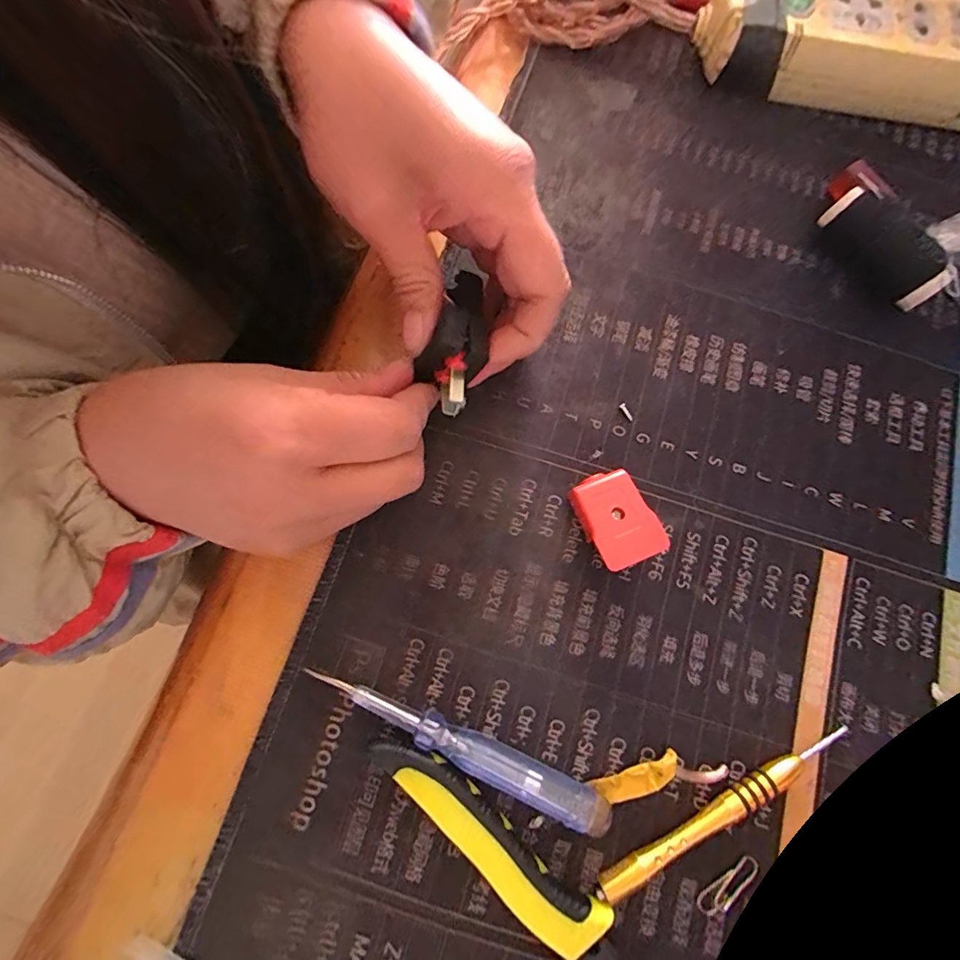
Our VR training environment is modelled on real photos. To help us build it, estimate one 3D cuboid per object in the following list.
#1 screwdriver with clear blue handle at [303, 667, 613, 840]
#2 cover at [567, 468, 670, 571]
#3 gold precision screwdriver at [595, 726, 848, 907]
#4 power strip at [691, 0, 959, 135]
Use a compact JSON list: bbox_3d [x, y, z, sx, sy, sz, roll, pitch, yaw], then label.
[{"bbox_3d":[-0.009,0.101,0.186,0.119,0.013,0.015,24,77,4],"label":"screwdriver with clear blue handle"},{"bbox_3d":[0.057,0.016,0.208,0.028,0.015,0.039,-24,78,-8],"label":"cover"},{"bbox_3d":[0.095,0.126,0.186,0.113,0.012,0.012,-22,78,-7],"label":"gold precision screwdriver"},{"bbox_3d":[0.226,-0.236,0.263,0.211,0.035,0.055,5,76,-1],"label":"power strip"}]

